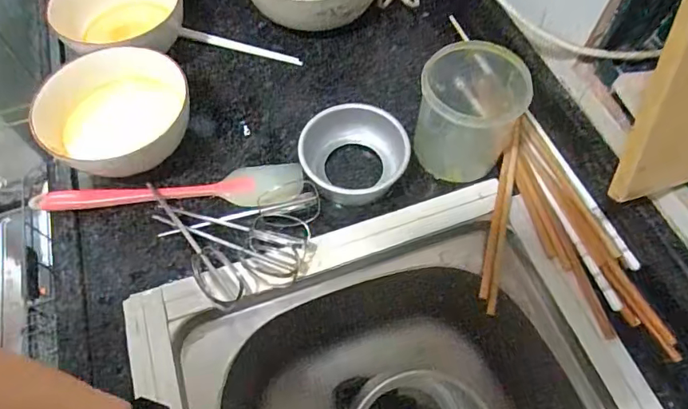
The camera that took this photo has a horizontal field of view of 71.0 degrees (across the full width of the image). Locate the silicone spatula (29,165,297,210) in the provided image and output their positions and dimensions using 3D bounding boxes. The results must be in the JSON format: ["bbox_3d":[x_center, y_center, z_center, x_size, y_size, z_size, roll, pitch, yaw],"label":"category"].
[{"bbox_3d":[-0.181,-0.021,0.508,0.270,0.020,0.051,-3,61,0],"label":"silicone spatula"}]

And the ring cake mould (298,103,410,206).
[{"bbox_3d":[0.011,-0.052,0.510,0.109,0.051,0.104,-1,61,1],"label":"ring cake mould"}]

